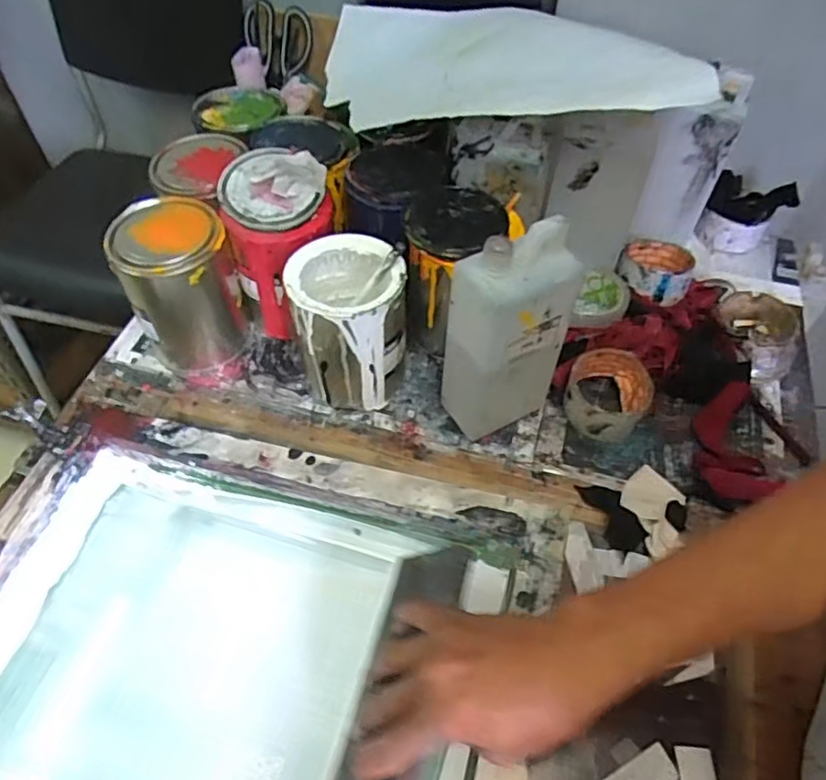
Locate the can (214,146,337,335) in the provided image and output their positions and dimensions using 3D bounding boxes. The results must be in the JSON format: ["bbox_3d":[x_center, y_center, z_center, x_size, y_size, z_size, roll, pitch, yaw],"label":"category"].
[{"bbox_3d":[-0.139,-0.159,0.666,0.107,0.168,0.116,1,53,-1],"label":"can"}]

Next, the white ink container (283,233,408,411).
[{"bbox_3d":[-0.061,-0.062,0.626,0.107,0.156,0.106,0,51,1],"label":"white ink container"}]

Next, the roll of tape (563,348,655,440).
[{"bbox_3d":[0.201,0.006,0.638,0.079,0.053,0.087,17,53,14],"label":"roll of tape"}]

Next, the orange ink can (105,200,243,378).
[{"bbox_3d":[-0.240,-0.108,0.649,0.101,0.149,0.103,1,53,-1],"label":"orange ink can"}]

